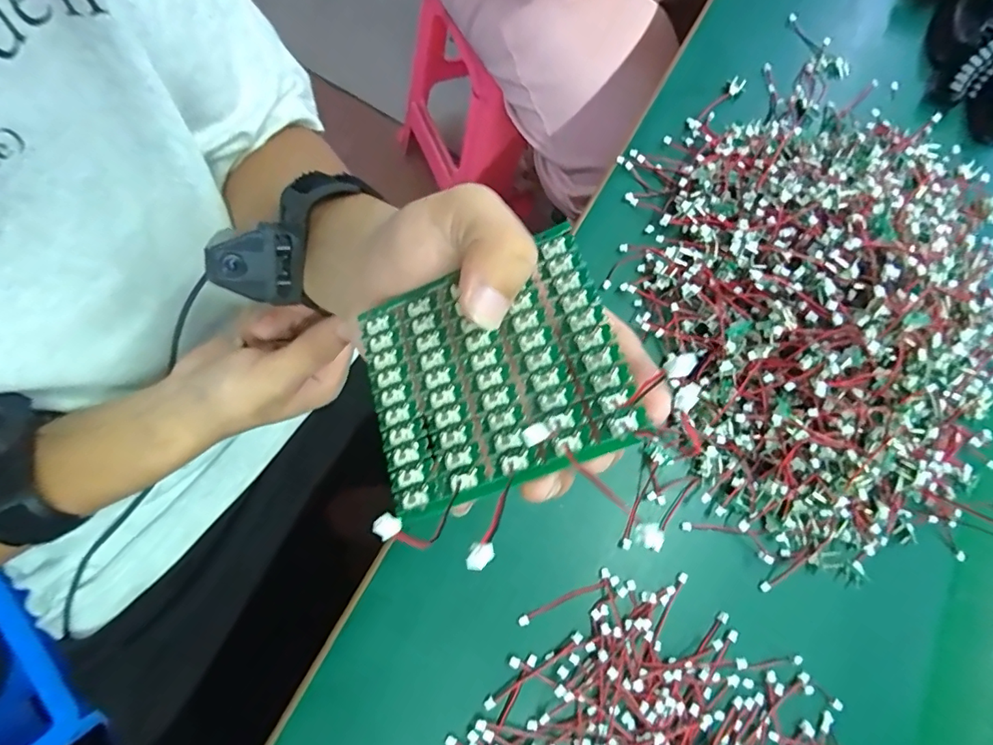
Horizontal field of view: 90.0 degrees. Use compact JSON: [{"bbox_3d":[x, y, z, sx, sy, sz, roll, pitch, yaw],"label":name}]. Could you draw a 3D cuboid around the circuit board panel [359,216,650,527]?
[{"bbox_3d":[-0.005,0.000,0.171,0.084,0.005,0.079,-23,68,11],"label":"circuit board panel"}]

